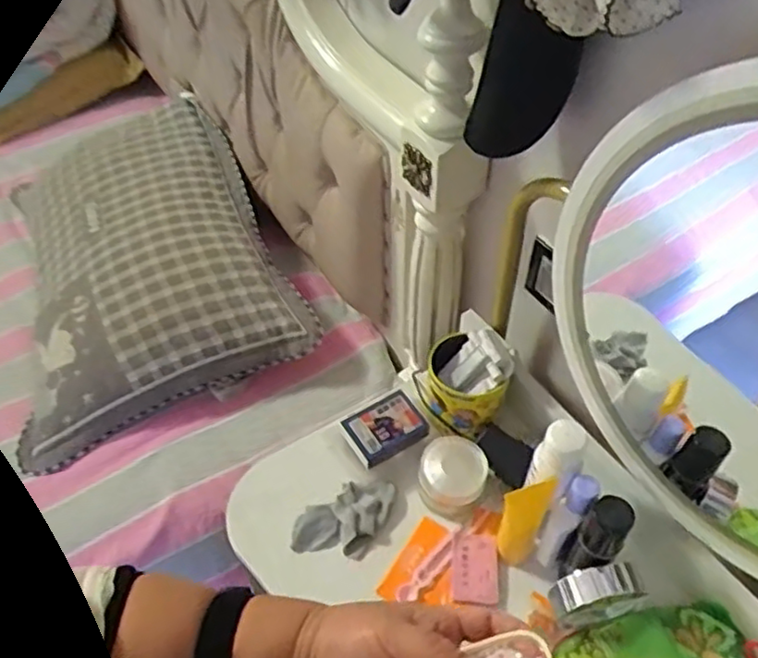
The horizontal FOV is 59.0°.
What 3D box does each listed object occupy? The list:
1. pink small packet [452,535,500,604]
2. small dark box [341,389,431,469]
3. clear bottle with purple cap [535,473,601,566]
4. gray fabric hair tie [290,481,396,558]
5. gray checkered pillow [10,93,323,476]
[{"bbox_3d":[0.095,0.234,0.656,0.044,0.008,0.061,4,66,0],"label":"pink small packet"},{"bbox_3d":[0.008,0.107,0.735,0.083,0.029,0.062,-27,53,-20],"label":"small dark box"},{"bbox_3d":[0.174,0.180,0.626,0.031,0.126,0.042,30,55,25],"label":"clear bottle with purple cap"},{"bbox_3d":[-0.032,0.198,0.695,0.118,0.018,0.066,-24,52,-19],"label":"gray fabric hair tie"},{"bbox_3d":[-0.409,-0.133,1.158,0.450,0.186,0.644,-16,50,-13],"label":"gray checkered pillow"}]

